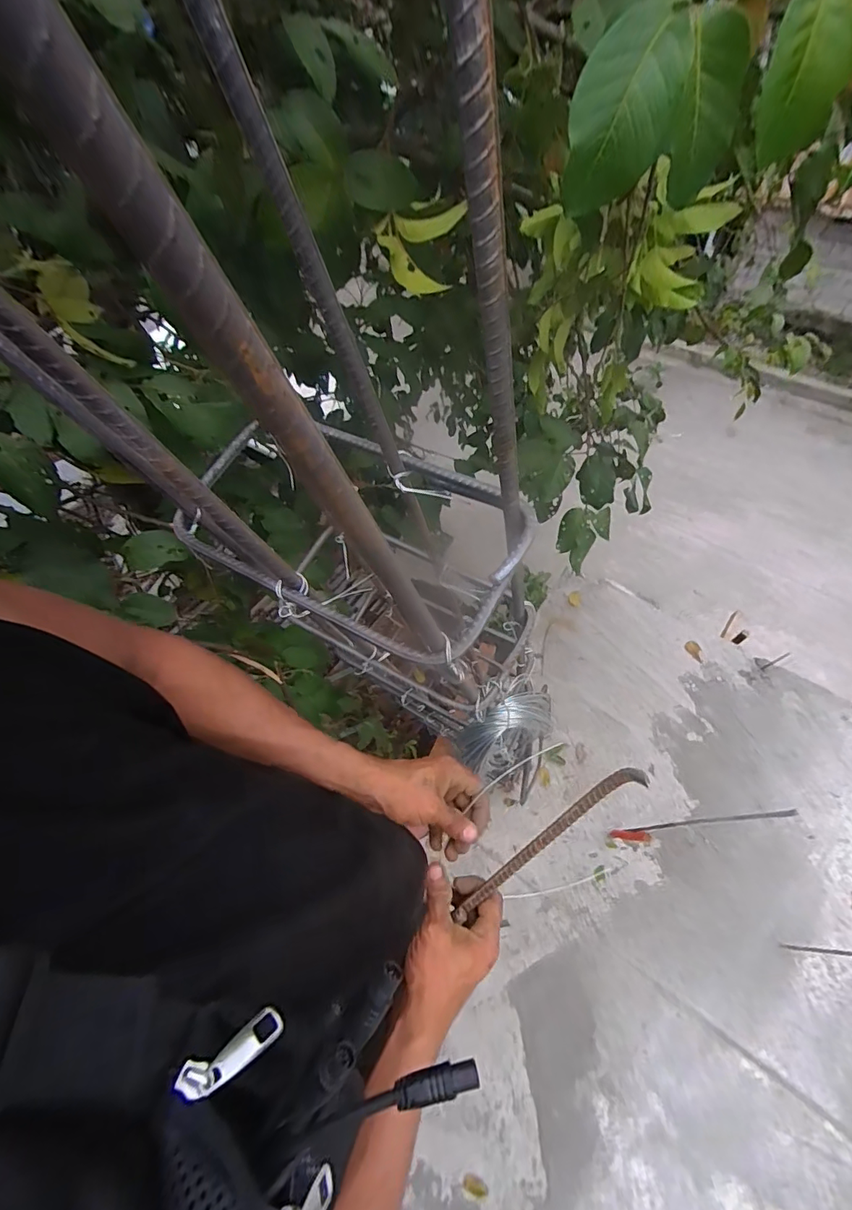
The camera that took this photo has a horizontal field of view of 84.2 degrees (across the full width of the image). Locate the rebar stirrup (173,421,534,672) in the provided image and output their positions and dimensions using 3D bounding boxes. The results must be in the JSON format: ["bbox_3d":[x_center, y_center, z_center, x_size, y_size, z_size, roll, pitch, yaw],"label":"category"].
[{"bbox_3d":[-0.074,-0.068,0.386,0.297,0.026,0.157,25,75,22],"label":"rebar stirrup"}]

